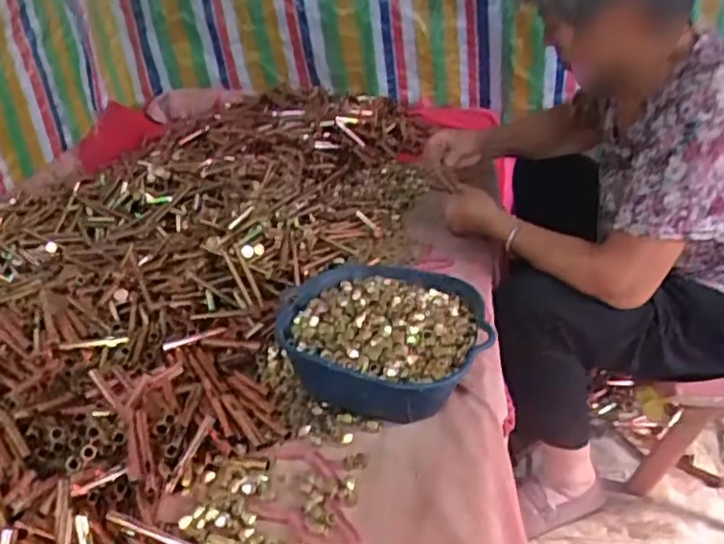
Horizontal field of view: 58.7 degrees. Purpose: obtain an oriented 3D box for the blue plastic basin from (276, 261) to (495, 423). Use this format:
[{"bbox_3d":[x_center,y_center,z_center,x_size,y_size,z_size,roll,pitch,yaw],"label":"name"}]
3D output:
[{"bbox_3d":[0.024,0.077,0.742,0.220,0.098,0.230,-5,28,3],"label":"blue plastic basin"}]

